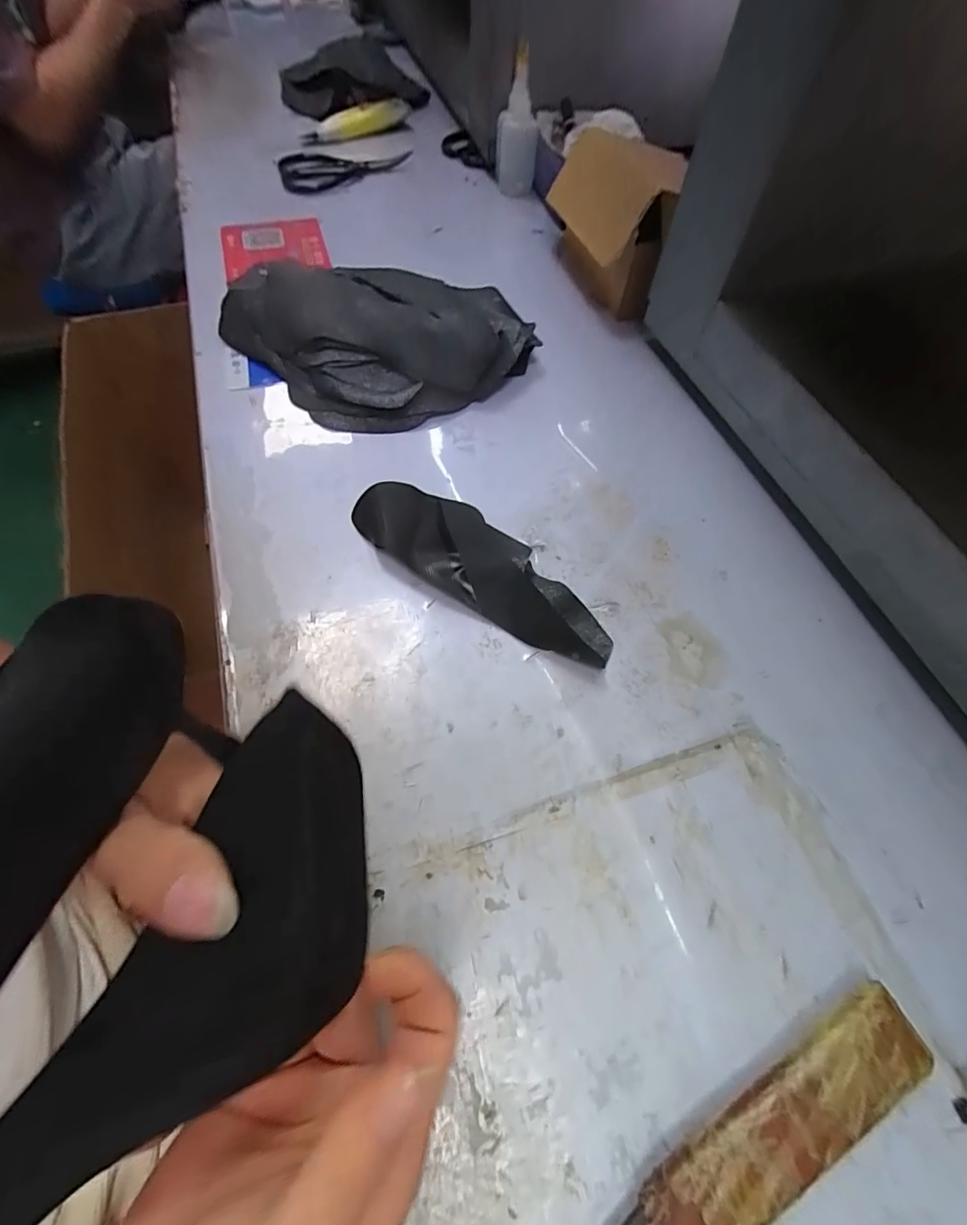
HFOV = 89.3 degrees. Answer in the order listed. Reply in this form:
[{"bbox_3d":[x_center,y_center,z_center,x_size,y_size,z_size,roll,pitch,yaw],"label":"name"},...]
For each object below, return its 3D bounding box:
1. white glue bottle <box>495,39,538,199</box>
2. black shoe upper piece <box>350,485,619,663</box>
[{"bbox_3d":[0.043,-0.623,0.636,0.055,0.136,0.059,7,61,1],"label":"white glue bottle"},{"bbox_3d":[0.000,-0.041,0.378,0.228,0.026,0.075,34,65,15],"label":"black shoe upper piece"}]

